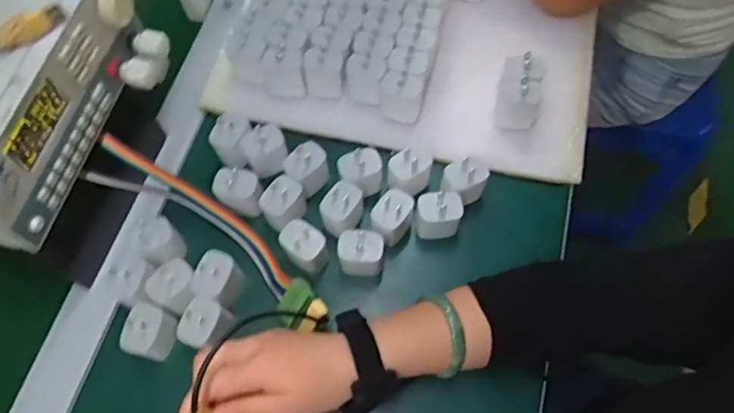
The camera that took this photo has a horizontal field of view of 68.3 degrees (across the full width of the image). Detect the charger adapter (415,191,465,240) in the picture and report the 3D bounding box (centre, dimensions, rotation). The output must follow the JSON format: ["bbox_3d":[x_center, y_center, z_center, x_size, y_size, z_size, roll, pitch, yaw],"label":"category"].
[{"bbox_3d":[0.069,0.007,0.516,0.044,0.050,0.029,-8,67,-2],"label":"charger adapter"}]

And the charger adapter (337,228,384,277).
[{"bbox_3d":[-0.006,0.043,0.500,0.039,0.052,0.032,0,67,1],"label":"charger adapter"}]

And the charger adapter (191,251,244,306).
[{"bbox_3d":[-0.136,0.066,0.496,0.031,0.051,0.042,24,69,11],"label":"charger adapter"}]

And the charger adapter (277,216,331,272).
[{"bbox_3d":[-0.059,0.038,0.506,0.043,0.040,0.033,37,72,15],"label":"charger adapter"}]

